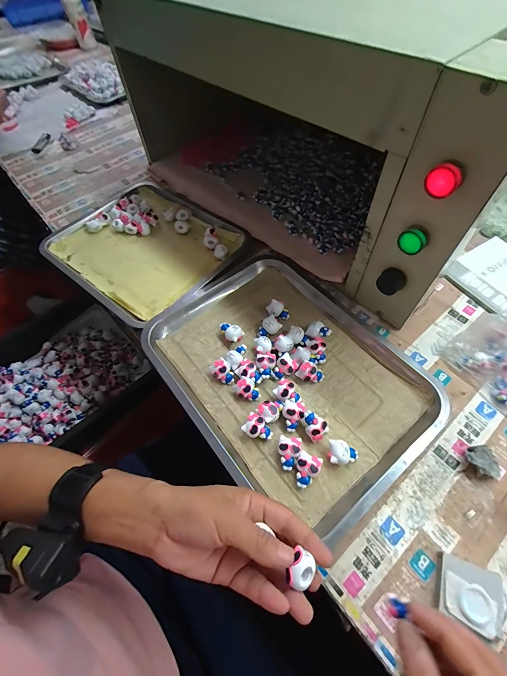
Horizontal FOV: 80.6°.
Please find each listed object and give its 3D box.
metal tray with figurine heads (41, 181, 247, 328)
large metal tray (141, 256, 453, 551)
[{"bbox_3d":[-0.205,-0.180,0.566,0.347,0.031,0.274,36,66,21],"label":"metal tray with figurine heads"},{"bbox_3d":[0.045,0.036,0.393,0.268,0.024,0.342,-35,64,-18],"label":"large metal tray"}]

